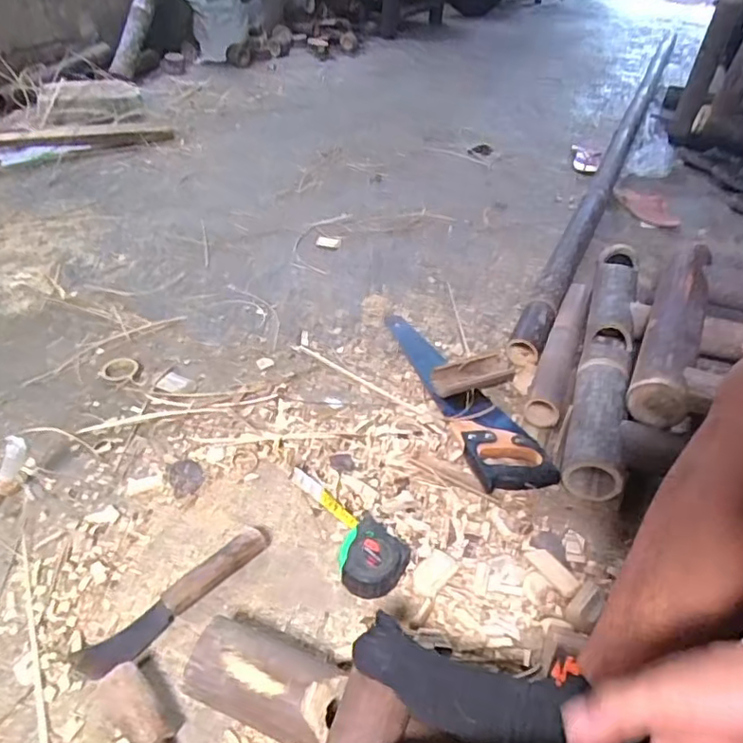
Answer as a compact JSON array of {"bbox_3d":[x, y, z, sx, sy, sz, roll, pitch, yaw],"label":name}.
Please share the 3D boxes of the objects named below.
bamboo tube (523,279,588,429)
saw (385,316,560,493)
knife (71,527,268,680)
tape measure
[{"bbox_3d":[0.344,-0.040,1.035,0.060,0.070,0.413,19,42,16],"label":"bamboo tube"},{"bbox_3d":[0.145,0.023,0.953,0.121,0.043,0.447,-9,41,-16],"label":"saw"},{"bbox_3d":[-0.218,0.257,0.656,0.237,0.036,0.046,-29,50,-35],"label":"knife"},{"bbox_3d":[-0.028,0.190,0.747,0.090,0.042,0.204,-16,44,-24],"label":"tape measure"}]

